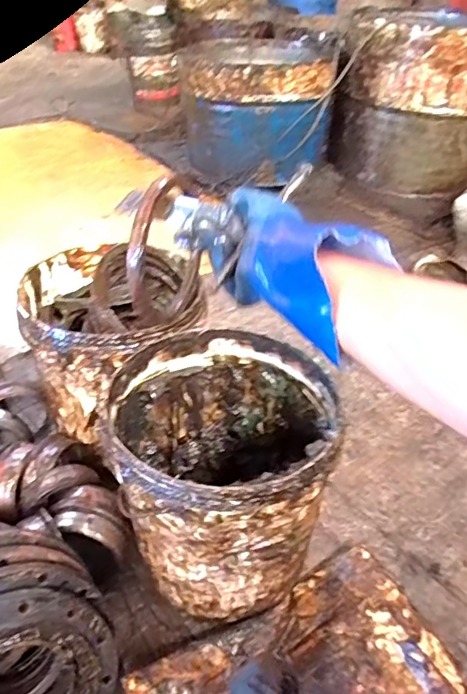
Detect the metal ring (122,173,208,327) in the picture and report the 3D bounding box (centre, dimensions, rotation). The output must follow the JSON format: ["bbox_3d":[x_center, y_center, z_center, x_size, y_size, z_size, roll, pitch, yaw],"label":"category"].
[{"bbox_3d":[-0.080,-0.118,0.635,0.031,0.183,0.158,7,3,25],"label":"metal ring"}]

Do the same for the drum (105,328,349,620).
[{"bbox_3d":[-0.016,0.178,0.777,0.303,0.285,0.292,0,39,0],"label":"drum"}]

